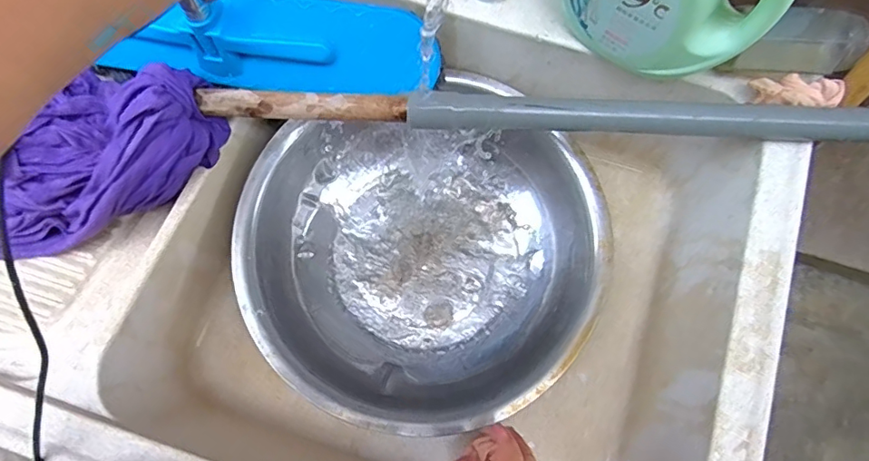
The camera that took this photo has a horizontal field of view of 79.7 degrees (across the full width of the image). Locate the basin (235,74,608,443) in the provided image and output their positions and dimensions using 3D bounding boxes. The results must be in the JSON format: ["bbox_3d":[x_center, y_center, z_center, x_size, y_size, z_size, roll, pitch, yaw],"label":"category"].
[{"bbox_3d":[-0.008,0.028,0.628,0.387,0.129,0.373,0,78,1],"label":"basin"}]

